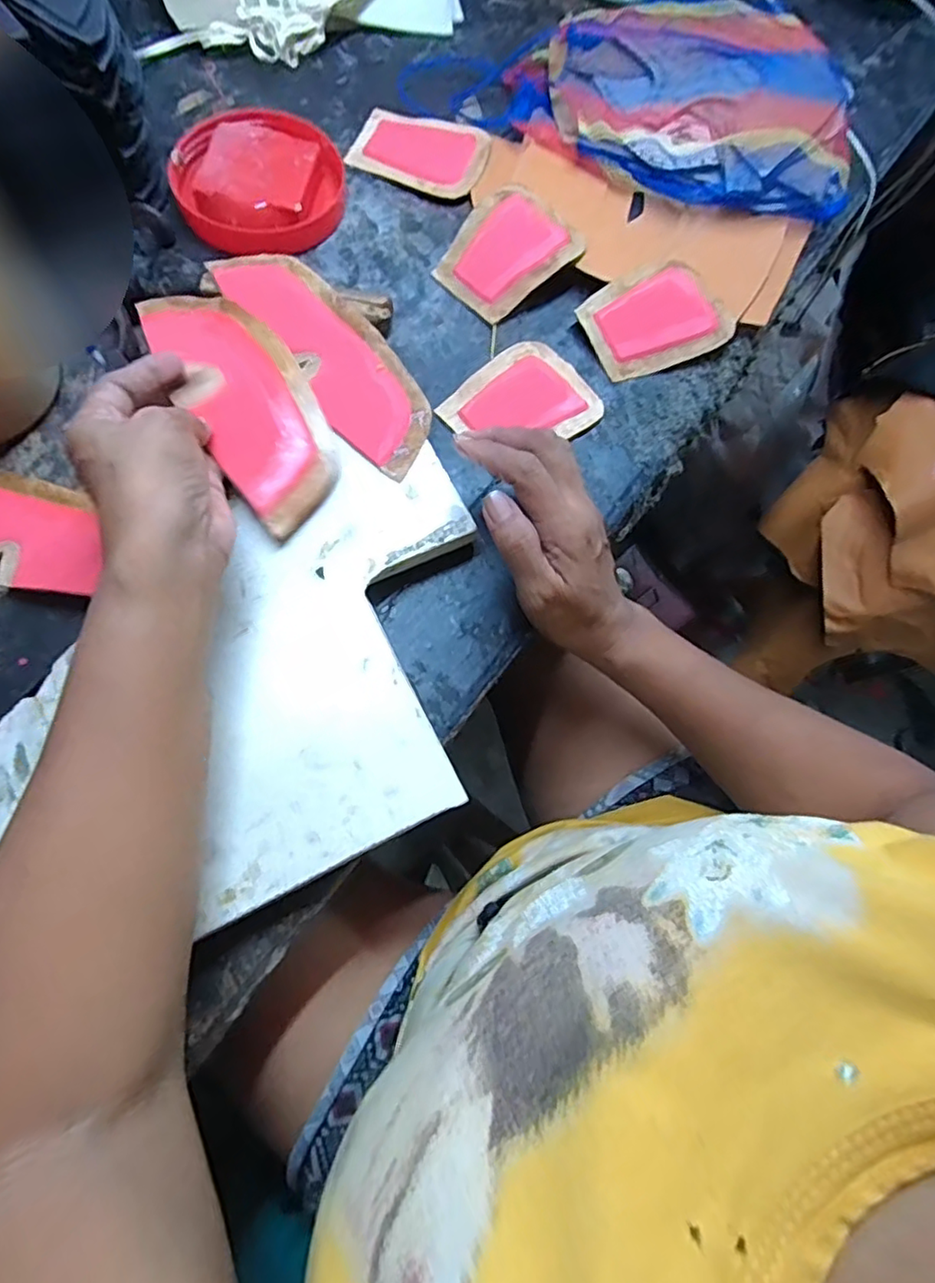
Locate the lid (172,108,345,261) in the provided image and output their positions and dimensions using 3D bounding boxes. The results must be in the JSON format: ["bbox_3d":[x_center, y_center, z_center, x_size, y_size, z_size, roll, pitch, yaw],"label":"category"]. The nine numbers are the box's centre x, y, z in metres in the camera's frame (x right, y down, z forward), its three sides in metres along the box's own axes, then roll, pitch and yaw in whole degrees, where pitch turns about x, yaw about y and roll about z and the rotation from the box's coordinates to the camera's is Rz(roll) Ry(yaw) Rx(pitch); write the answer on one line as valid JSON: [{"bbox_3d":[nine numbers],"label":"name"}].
[{"bbox_3d":[-0.153,-0.337,0.440,0.114,0.030,0.118,2,72,-5],"label":"lid"}]

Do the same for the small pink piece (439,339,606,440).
[{"bbox_3d":[0.036,-0.164,0.414,0.100,0.006,0.078,-33,76,-12],"label":"small pink piece"}]

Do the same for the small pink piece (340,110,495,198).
[{"bbox_3d":[-0.038,-0.388,0.477,0.104,0.006,0.077,13,72,-1],"label":"small pink piece"}]

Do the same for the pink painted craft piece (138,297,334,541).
[{"bbox_3d":[-0.135,-0.153,0.358,0.066,0.028,0.191,-28,75,-11],"label":"pink painted craft piece"}]

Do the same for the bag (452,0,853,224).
[{"bbox_3d":[0.173,-0.460,0.492,0.304,0.031,0.214,25,72,3],"label":"bag"}]

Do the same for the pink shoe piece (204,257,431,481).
[{"bbox_3d":[-0.085,-0.187,0.384,0.062,0.008,0.188,-36,79,-15],"label":"pink shoe piece"}]

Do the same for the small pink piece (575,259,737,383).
[{"bbox_3d":[0.137,-0.237,0.435,0.101,0.013,0.076,-24,76,-12],"label":"small pink piece"}]

